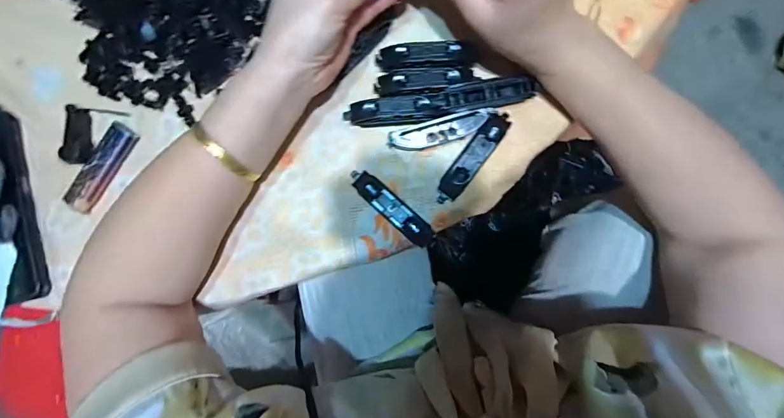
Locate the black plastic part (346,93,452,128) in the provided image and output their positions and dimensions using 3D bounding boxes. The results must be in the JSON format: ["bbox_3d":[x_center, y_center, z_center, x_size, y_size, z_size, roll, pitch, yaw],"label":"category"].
[{"bbox_3d":[0.002,-0.075,0.302,0.079,0.010,0.020,-2,87,6],"label":"black plastic part"}]

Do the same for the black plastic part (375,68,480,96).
[{"bbox_3d":[0.026,-0.097,0.300,0.076,0.007,0.021,-1,87,6],"label":"black plastic part"}]

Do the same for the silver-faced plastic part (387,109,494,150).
[{"bbox_3d":[0.037,-0.058,0.300,0.076,0.011,0.018,-14,86,5],"label":"silver-faced plastic part"}]

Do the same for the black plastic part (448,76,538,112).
[{"bbox_3d":[0.073,-0.086,0.294,0.065,0.012,0.020,-9,86,6],"label":"black plastic part"}]

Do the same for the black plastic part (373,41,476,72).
[{"bbox_3d":[0.026,-0.118,0.302,0.074,0.014,0.018,-1,87,6],"label":"black plastic part"}]

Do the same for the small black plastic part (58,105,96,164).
[{"bbox_3d":[-0.263,-0.062,0.331,0.023,0.010,0.047,3,87,6],"label":"small black plastic part"}]

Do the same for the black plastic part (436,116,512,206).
[{"bbox_3d":[0.061,-0.038,0.296,0.018,0.016,0.079,38,92,7],"label":"black plastic part"}]

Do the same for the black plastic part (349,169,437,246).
[{"bbox_3d":[-0.001,-0.001,0.299,0.077,0.015,0.017,42,92,7],"label":"black plastic part"}]

